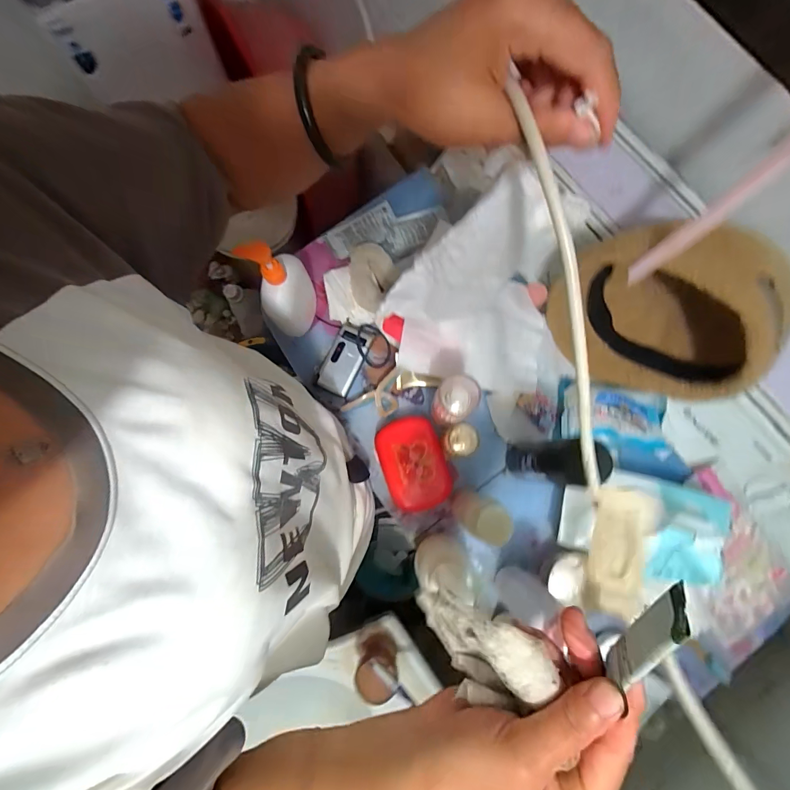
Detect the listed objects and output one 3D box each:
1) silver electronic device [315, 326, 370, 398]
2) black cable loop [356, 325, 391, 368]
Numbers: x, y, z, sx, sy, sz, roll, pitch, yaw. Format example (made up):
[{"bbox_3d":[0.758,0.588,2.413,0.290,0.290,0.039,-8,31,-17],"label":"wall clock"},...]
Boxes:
[{"bbox_3d":[-0.075,-0.050,0.566,0.050,0.021,0.100,24,80,4],"label":"silver electronic device"},{"bbox_3d":[-0.032,-0.076,0.574,0.048,0.026,0.069,-15,80,-3],"label":"black cable loop"}]

